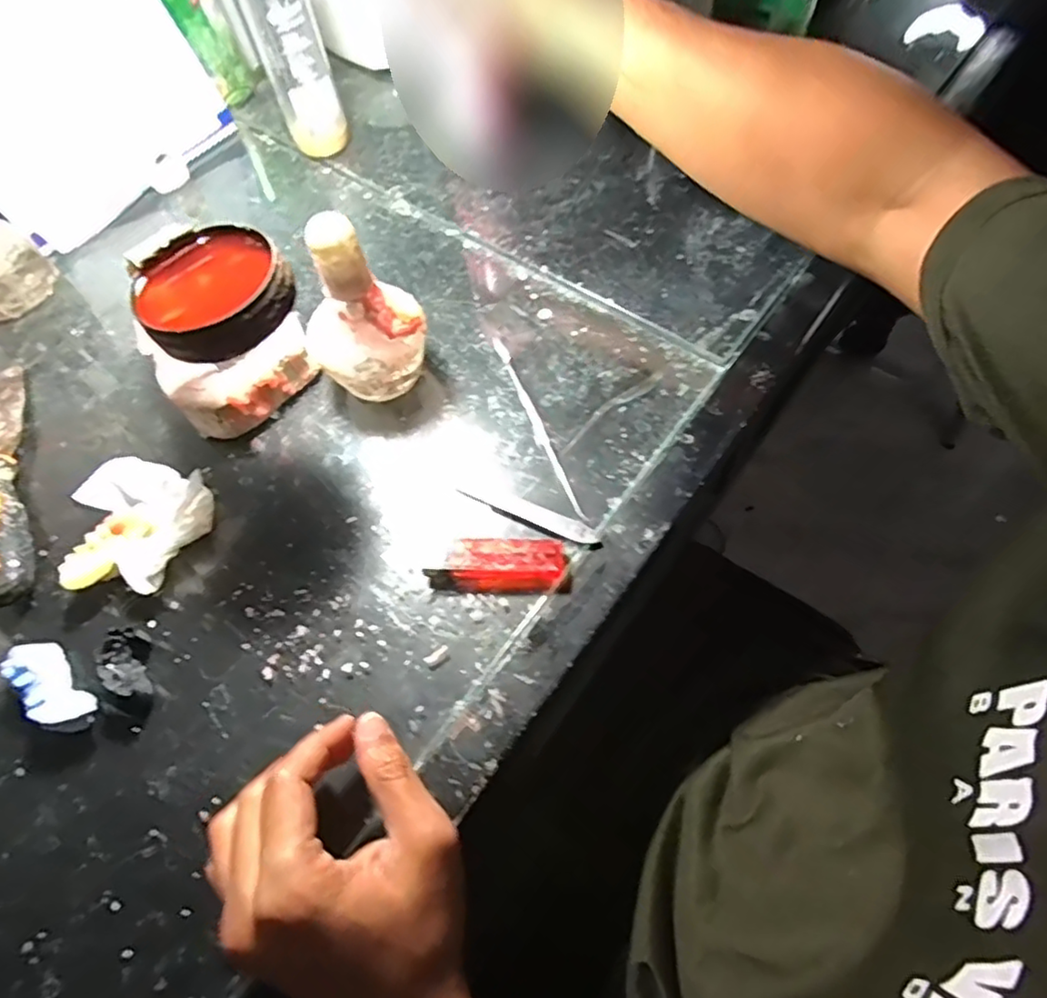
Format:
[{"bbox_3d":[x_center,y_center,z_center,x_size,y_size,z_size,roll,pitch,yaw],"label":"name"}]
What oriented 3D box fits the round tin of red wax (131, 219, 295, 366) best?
[{"bbox_3d":[-0.156,-0.107,0.306,0.071,0.017,0.081,-37,66,-15],"label":"round tin of red wax"}]

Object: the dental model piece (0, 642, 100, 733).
[{"bbox_3d":[-0.260,0.103,0.338,0.058,0.025,0.022,40,71,21],"label":"dental model piece"}]

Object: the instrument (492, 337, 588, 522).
[{"bbox_3d":[0.007,-0.051,0.411,0.009,0.006,0.155,-20,63,-7],"label":"instrument"}]

